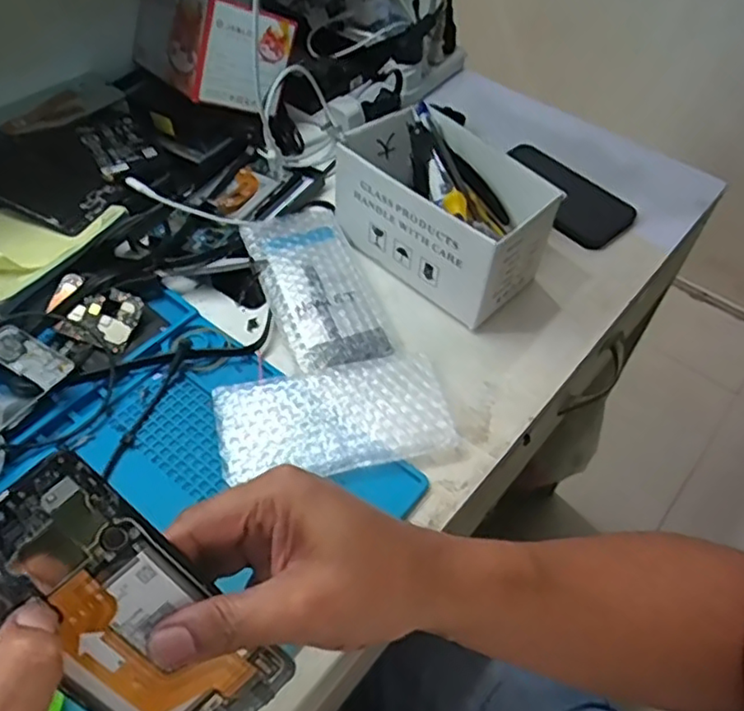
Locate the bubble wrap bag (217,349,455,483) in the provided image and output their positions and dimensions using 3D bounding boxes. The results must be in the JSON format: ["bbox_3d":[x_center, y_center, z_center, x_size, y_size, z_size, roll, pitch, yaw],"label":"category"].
[{"bbox_3d":[-0.029,0.047,0.474,0.169,0.014,0.088,-9,53,-9],"label":"bubble wrap bag"}]

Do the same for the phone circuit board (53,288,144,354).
[{"bbox_3d":[-0.217,-0.033,0.511,0.051,0.009,0.049,24,70,-8],"label":"phone circuit board"}]

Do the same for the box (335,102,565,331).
[{"bbox_3d":[0.063,-0.132,0.564,0.111,0.090,0.186,-37,61,-27],"label":"box"}]

